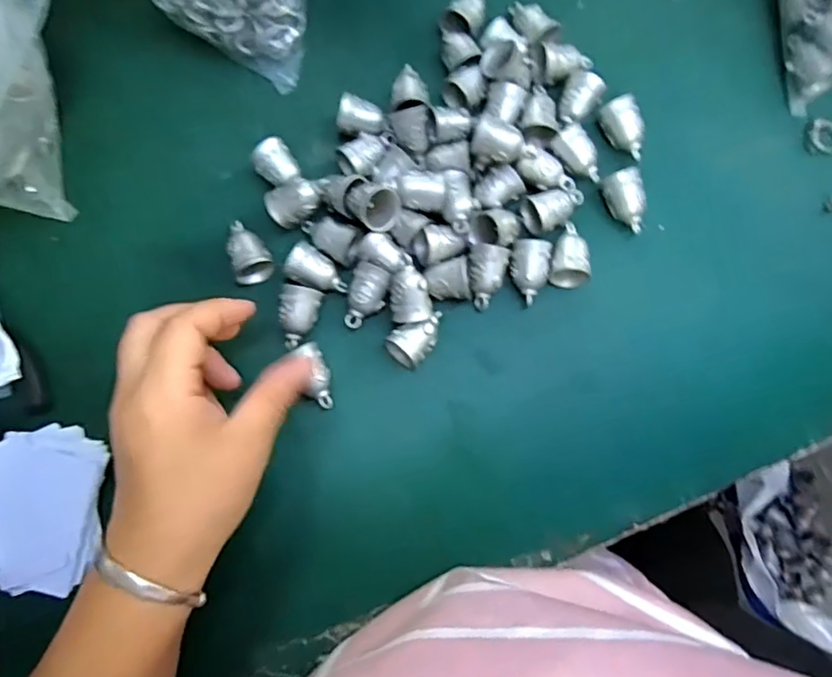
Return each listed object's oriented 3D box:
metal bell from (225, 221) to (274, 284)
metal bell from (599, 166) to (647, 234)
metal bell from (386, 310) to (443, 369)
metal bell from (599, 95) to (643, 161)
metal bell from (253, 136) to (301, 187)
[{"bbox_3d":[-0.103,-0.053,0.349,0.023,0.021,0.037,-29,81,-6],"label":"metal bell"},{"bbox_3d":[0.130,-0.084,0.356,0.022,0.017,0.037,-16,80,-3],"label":"metal bell"},{"bbox_3d":[0.002,-0.001,0.340,0.037,0.019,0.024,-40,82,-7],"label":"metal bell"},{"bbox_3d":[0.131,-0.132,0.365,0.019,0.020,0.039,-24,80,-5],"label":"metal bell"},{"bbox_3d":[-0.085,-0.105,0.358,0.022,0.023,0.028,-34,81,-6],"label":"metal bell"}]

